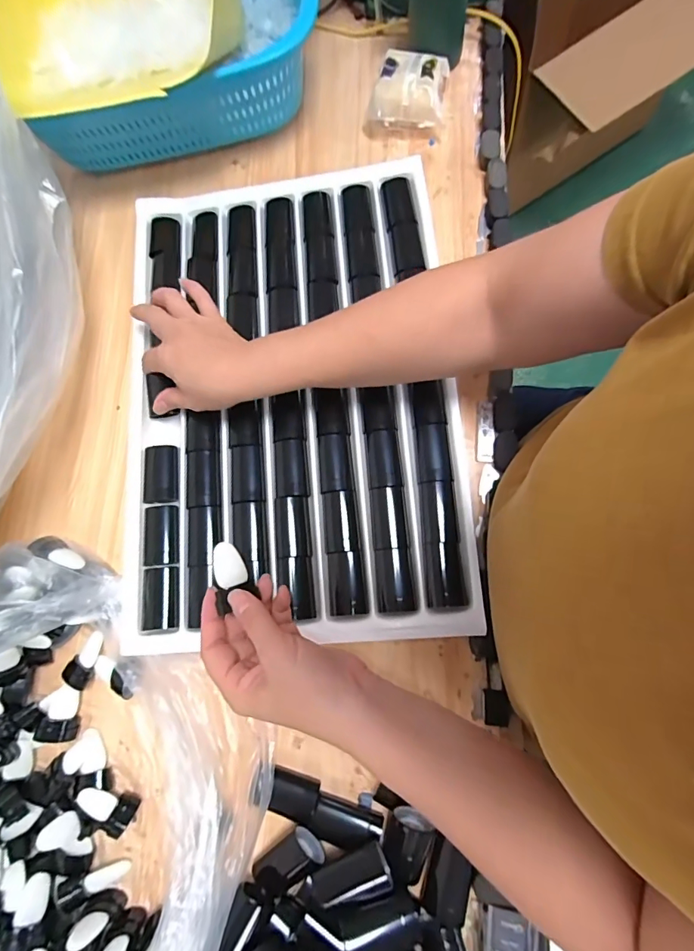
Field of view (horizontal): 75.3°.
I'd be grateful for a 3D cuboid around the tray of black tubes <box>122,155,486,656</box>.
[{"bbox_3d":[-0.063,-0.092,0.467,0.338,0.050,0.500,-6,77,-2],"label":"tray of black tubes"}]

